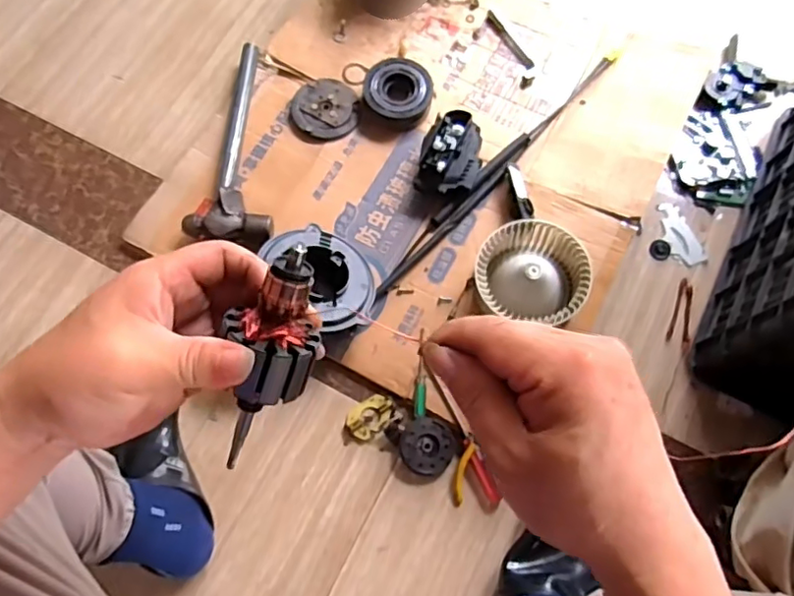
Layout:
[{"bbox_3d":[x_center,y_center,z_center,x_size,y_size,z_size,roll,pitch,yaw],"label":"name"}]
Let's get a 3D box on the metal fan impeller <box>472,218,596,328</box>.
[{"bbox_3d":[0.172,-0.031,0.763,0.136,0.074,0.131,0,70,0],"label":"metal fan impeller"}]

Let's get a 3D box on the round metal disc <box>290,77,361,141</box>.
[{"bbox_3d":[-0.112,-0.289,0.885,0.095,0.014,0.109,-28,73,-10],"label":"round metal disc"}]

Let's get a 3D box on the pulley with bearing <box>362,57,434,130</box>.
[{"bbox_3d":[0.001,-0.309,0.878,0.100,0.033,0.096,0,70,0],"label":"pulley with bearing"}]

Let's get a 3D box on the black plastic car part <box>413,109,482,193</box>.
[{"bbox_3d":[0.076,-0.198,0.831,0.079,0.061,0.114,14,72,4],"label":"black plastic car part"}]

